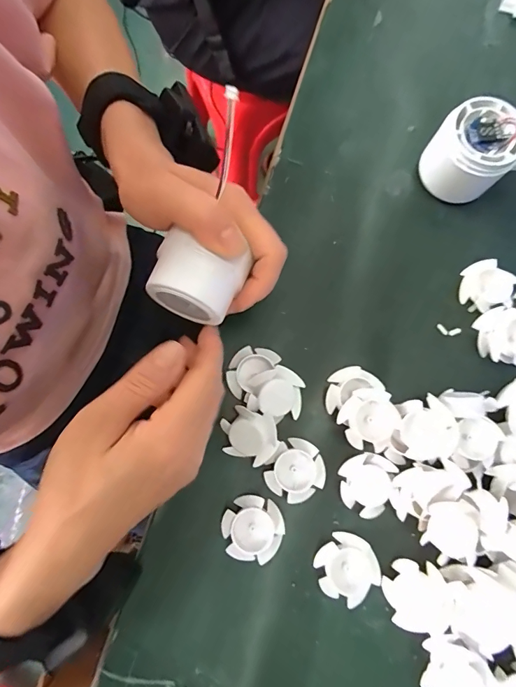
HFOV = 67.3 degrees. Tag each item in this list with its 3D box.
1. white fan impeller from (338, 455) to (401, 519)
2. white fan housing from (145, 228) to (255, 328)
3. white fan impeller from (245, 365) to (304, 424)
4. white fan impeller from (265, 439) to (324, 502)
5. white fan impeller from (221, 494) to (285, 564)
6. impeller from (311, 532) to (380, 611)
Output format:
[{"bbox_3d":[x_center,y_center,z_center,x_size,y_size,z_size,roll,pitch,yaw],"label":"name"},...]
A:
[{"bbox_3d":[0.074,0.097,0.270,0.035,0.010,0.040,26,79,4],"label":"white fan impeller"},{"bbox_3d":[-0.036,-0.036,0.232,0.048,0.041,0.037,20,79,3],"label":"white fan housing"},{"bbox_3d":[0.013,0.035,0.271,0.038,0.019,0.036,28,80,5],"label":"white fan impeller"},{"bbox_3d":[0.026,0.088,0.268,0.037,0.012,0.040,33,80,6],"label":"white fan impeller"},{"bbox_3d":[-0.004,0.124,0.260,0.039,0.014,0.039,0,79,-1],"label":"white fan impeller"},{"bbox_3d":[0.059,0.150,0.258,0.040,0.013,0.037,0,79,-1],"label":"impeller"}]

